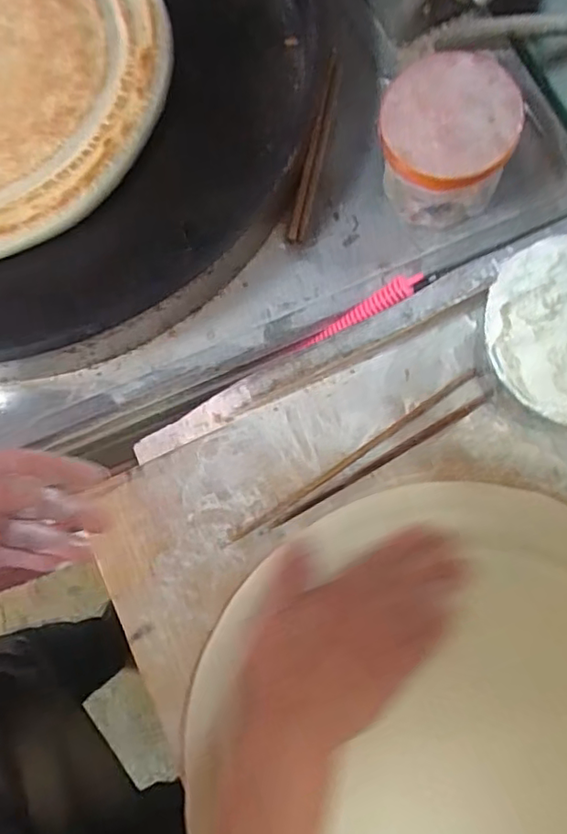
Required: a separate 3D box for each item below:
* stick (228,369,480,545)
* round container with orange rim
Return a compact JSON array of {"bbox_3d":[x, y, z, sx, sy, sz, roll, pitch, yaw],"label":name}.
[{"bbox_3d":[0.056,0.029,0.456,0.228,0.010,0.009,-34,79,-5],"label":"stick"},{"bbox_3d":[0.119,-0.200,0.450,0.091,0.097,0.091,0,78,2],"label":"round container with orange rim"}]

